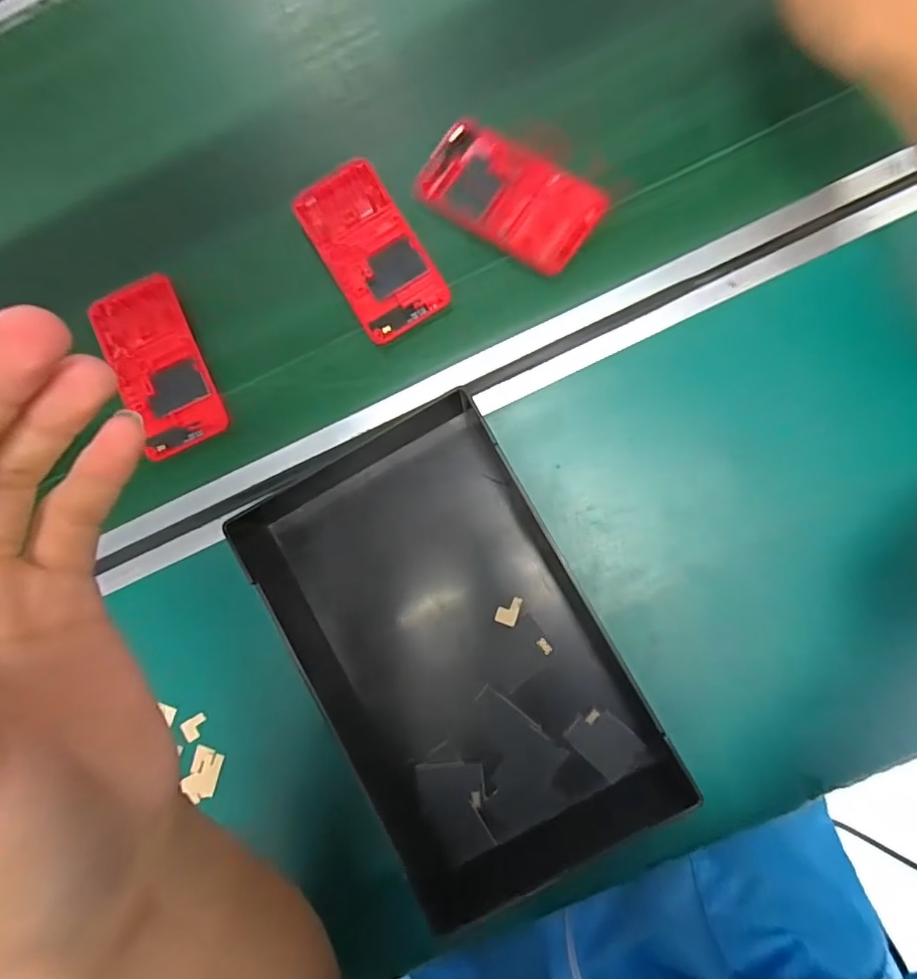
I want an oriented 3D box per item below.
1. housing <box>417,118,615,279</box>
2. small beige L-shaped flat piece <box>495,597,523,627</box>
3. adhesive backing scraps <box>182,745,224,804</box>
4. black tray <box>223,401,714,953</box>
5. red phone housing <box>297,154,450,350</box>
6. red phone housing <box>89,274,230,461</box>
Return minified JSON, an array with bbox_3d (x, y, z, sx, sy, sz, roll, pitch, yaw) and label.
[{"bbox_3d":[0.034,-0.198,0.356,0.121,0.011,0.069,35,89,9],"label":"housing"},{"bbox_3d":[0.031,0.075,0.330,0.012,0.004,0.018,20,87,6],"label":"small beige L-shaped flat piece"},{"bbox_3d":[-0.168,0.188,0.349,0.020,0.009,0.029,18,87,8],"label":"adhesive backing scraps"},{"bbox_3d":[-0.004,0.102,0.326,0.176,0.034,0.284,-29,83,1],"label":"black tray"},{"bbox_3d":[-0.061,-0.164,0.362,0.061,0.009,0.123,-32,82,3],"label":"red phone housing"},{"bbox_3d":[-0.210,-0.088,0.370,0.061,0.014,0.122,-25,86,2],"label":"red phone housing"}]

